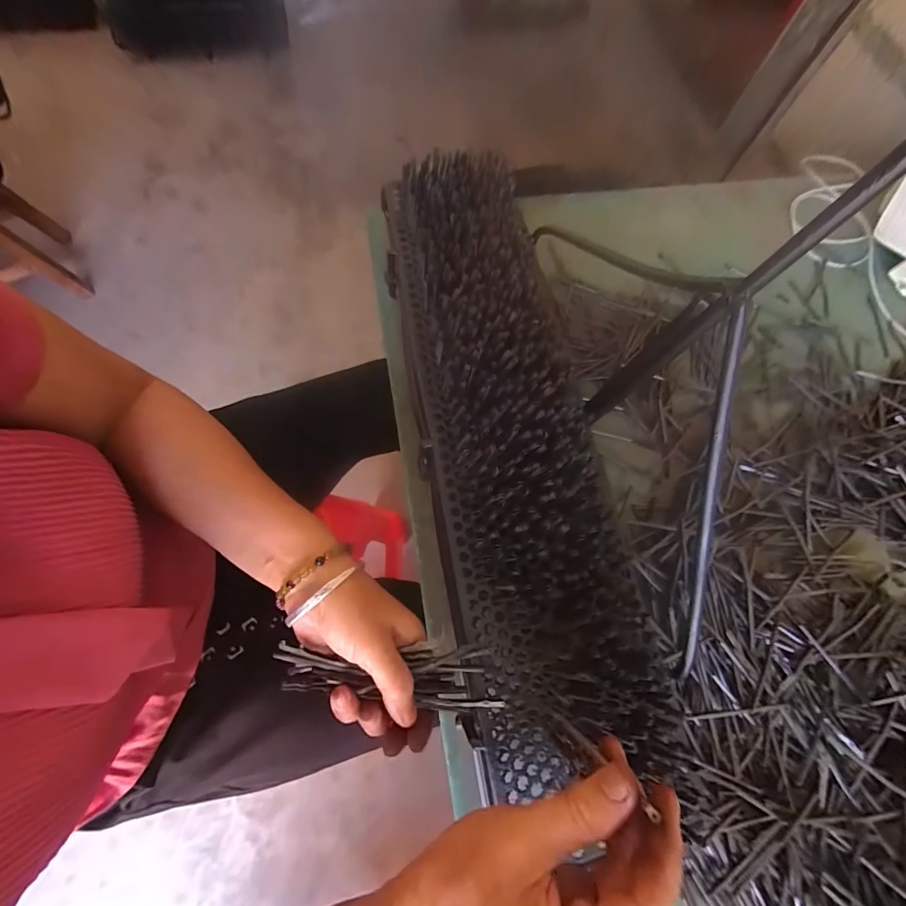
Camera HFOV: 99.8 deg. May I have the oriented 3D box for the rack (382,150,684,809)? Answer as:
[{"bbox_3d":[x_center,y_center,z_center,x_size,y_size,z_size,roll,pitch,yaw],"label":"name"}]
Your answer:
[{"bbox_3d":[0.035,-0.038,0.322,0.131,0.059,0.524,-10,75,-6],"label":"rack"}]

